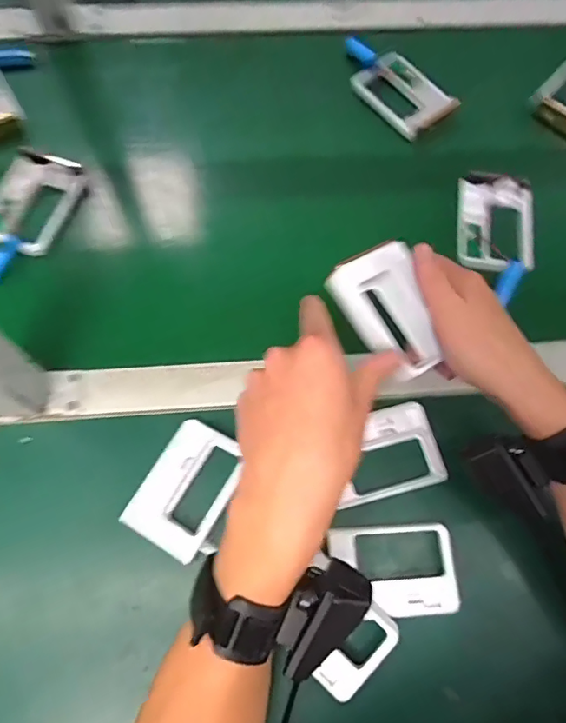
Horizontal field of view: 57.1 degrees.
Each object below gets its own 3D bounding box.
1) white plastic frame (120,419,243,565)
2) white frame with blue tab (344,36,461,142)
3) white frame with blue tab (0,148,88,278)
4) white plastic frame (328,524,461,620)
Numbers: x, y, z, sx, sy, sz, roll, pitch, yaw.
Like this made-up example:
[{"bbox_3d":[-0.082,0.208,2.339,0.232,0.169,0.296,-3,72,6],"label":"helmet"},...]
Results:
[{"bbox_3d":[-0.073,0.097,0.403,0.066,0.015,0.095,30,71,10],"label":"white plastic frame"},{"bbox_3d":[0.116,-0.302,0.573,0.070,0.025,0.141,-39,74,-15],"label":"white frame with blue tab"},{"bbox_3d":[-0.248,-0.138,0.497,0.074,0.020,0.150,18,69,6],"label":"white frame with blue tab"},{"bbox_3d":[0.083,0.159,0.395,0.091,0.017,0.064,-3,68,-3],"label":"white plastic frame"}]

